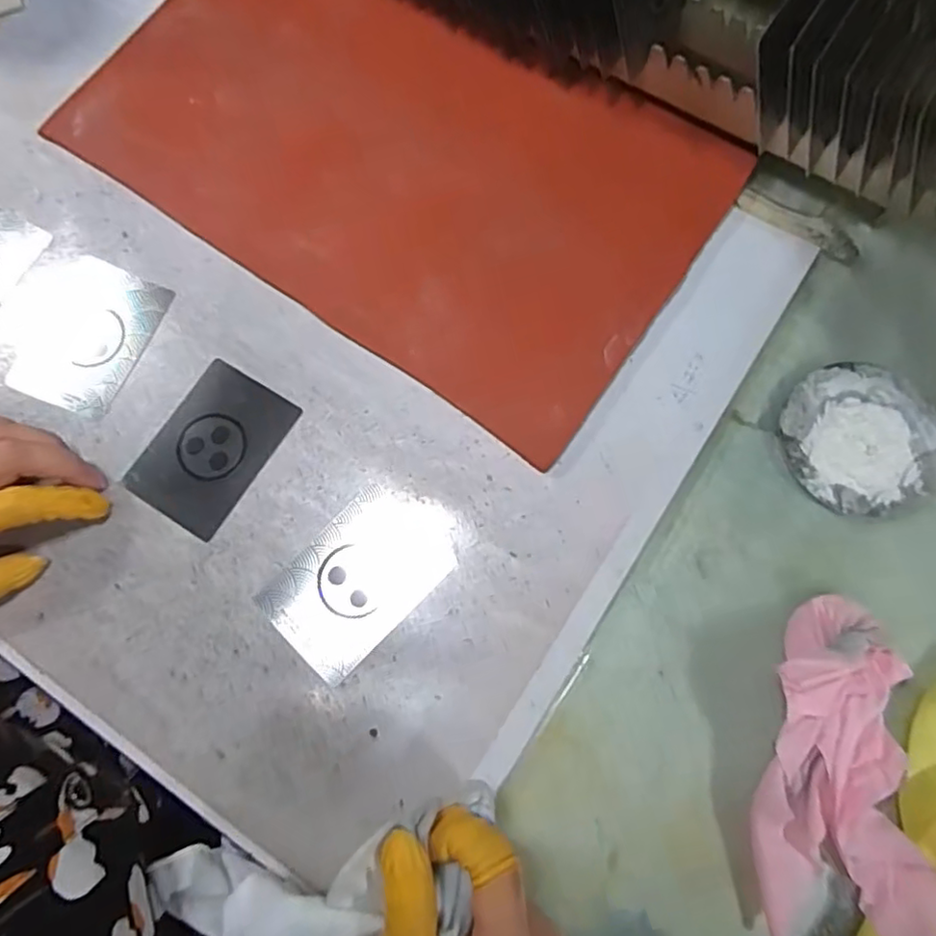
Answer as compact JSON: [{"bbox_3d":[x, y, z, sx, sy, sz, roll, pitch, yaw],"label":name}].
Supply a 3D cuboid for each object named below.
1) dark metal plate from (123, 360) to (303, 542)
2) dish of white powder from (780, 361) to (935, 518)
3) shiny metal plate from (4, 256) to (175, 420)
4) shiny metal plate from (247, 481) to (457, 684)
[{"bbox_3d":[-0.140,-0.012,0.352,0.061,0.004,0.085,31,78,10],"label":"dark metal plate"},{"bbox_3d":[0.210,-0.016,0.341,0.082,0.010,0.080,-1,74,2],"label":"dish of white powder"},{"bbox_3d":[-0.222,-0.077,0.374,0.071,0.004,0.087,23,81,9],"label":"shiny metal plate"},{"bbox_3d":[-0.058,0.059,0.330,0.085,0.004,0.062,-44,77,-9],"label":"shiny metal plate"}]

